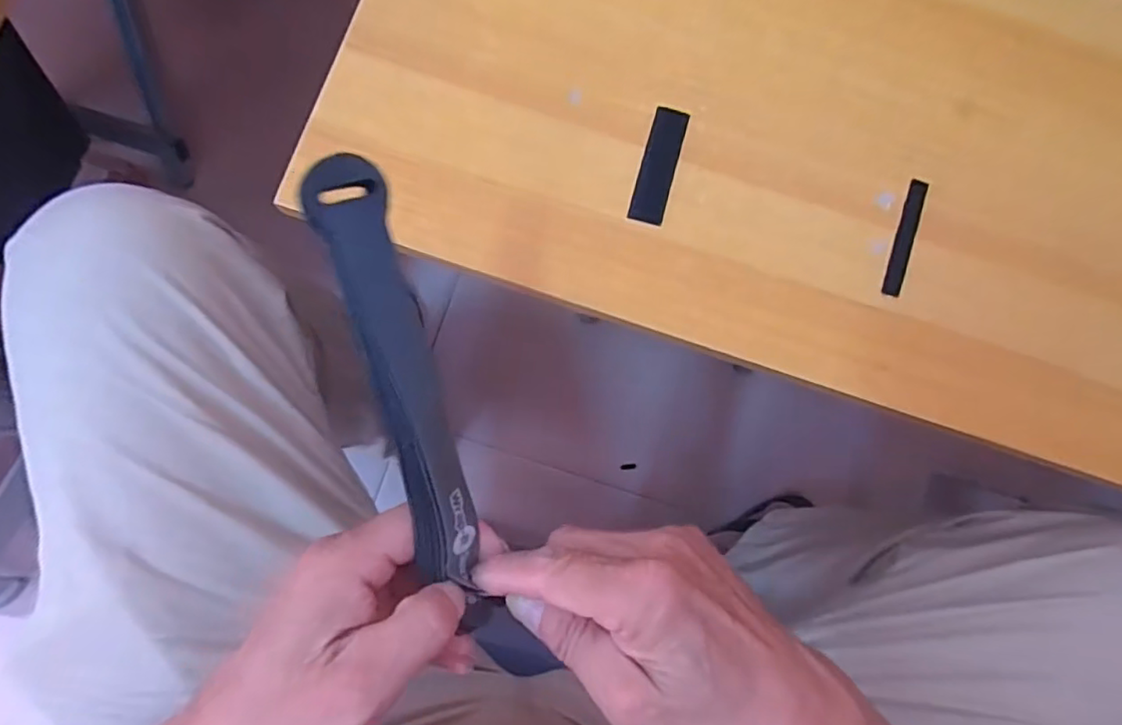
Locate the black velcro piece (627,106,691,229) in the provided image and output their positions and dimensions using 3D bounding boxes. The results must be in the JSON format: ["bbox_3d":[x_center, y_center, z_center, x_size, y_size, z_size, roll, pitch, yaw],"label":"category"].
[{"bbox_3d":[0.055,-0.110,0.340,0.020,0.005,0.068,16,82,-1],"label":"black velcro piece"}]

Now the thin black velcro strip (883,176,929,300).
[{"bbox_3d":[0.192,-0.070,0.341,0.012,0.004,0.070,20,80,3],"label":"thin black velcro strip"}]

